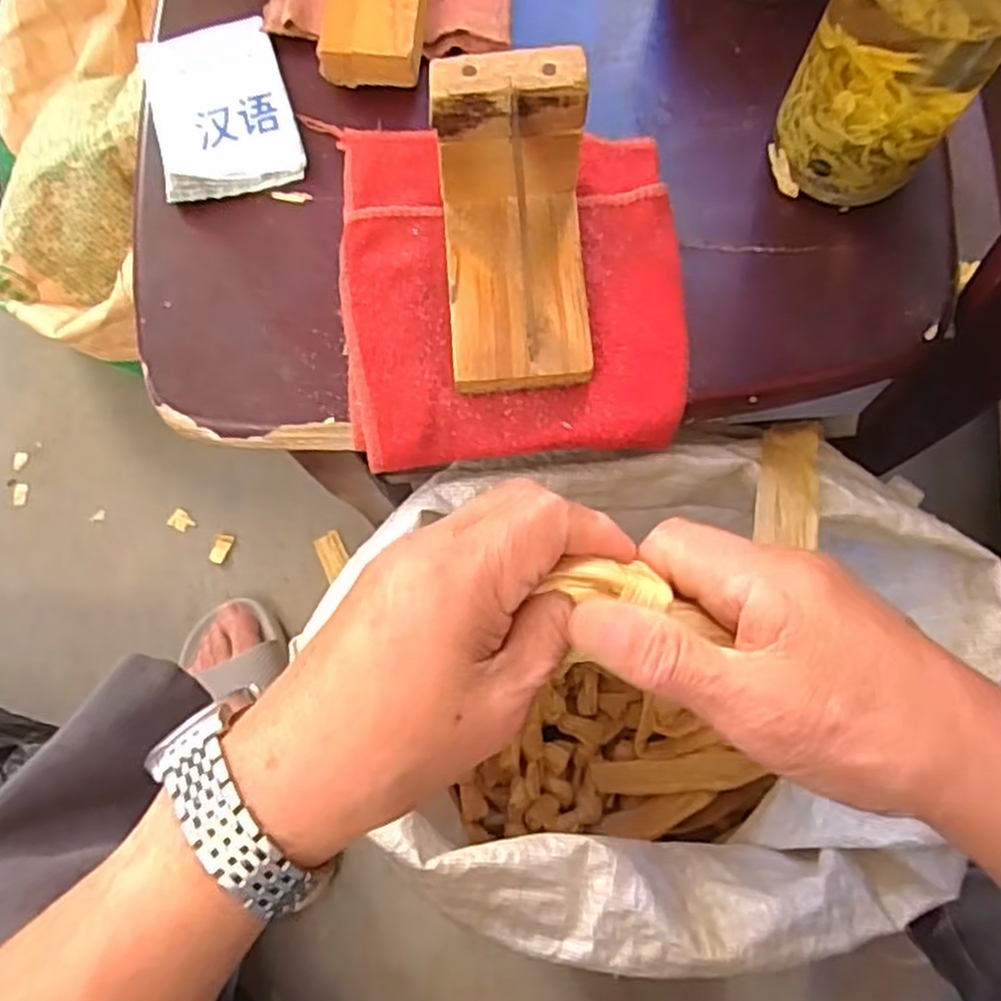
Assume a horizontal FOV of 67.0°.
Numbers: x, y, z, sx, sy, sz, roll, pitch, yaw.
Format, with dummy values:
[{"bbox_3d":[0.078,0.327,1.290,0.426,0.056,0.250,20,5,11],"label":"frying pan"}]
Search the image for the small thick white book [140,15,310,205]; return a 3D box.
[{"bbox_3d":[-0.138,-0.195,0.376,0.066,0.009,0.093,-14,77,-1],"label":"small thick white book"}]

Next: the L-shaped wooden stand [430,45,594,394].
[{"bbox_3d":[0.006,-0.109,0.308,0.062,0.071,0.106,-6,76,0],"label":"L-shaped wooden stand"}]

